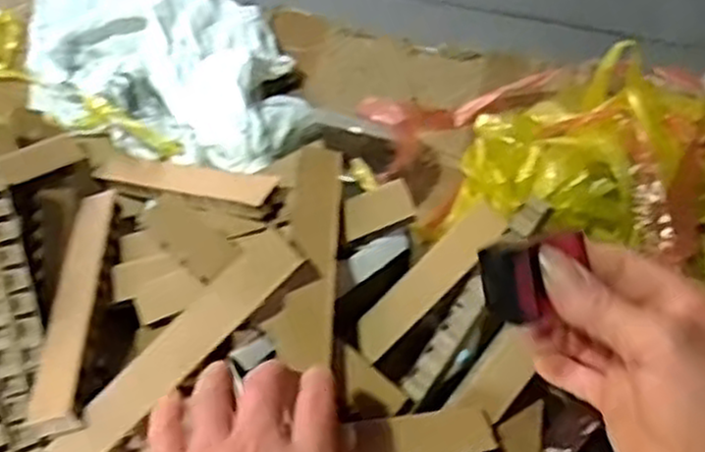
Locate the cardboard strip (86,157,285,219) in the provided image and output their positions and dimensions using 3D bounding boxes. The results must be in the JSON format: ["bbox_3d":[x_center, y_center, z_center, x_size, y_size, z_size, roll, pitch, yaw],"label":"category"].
[{"bbox_3d":[-0.133,-0.033,0.617,0.196,0.014,0.030,11,54,37],"label":"cardboard strip"}]

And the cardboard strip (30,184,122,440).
[{"bbox_3d":[-0.192,0.049,0.554,0.035,0.015,0.211,-4,44,-2],"label":"cardboard strip"}]

